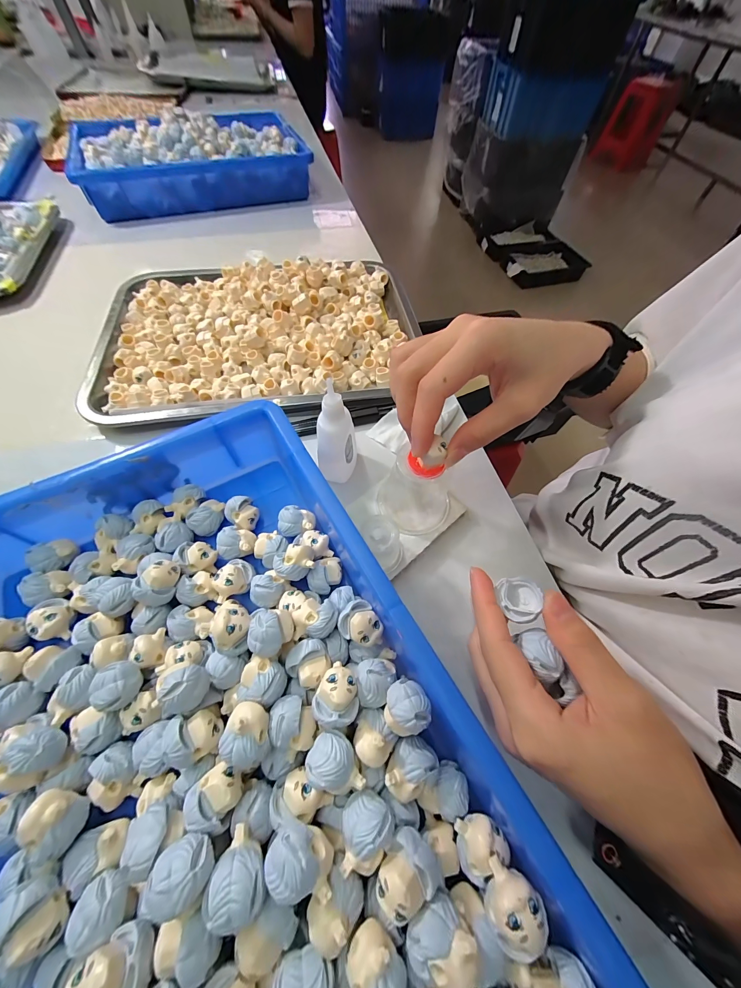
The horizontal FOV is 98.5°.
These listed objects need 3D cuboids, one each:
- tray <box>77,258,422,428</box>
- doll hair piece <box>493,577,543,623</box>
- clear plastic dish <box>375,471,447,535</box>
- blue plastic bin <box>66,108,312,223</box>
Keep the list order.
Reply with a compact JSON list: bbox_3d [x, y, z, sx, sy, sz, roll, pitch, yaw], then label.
[{"bbox_3d":[-0.125,-0.195,0.366,0.352,0.033,0.248,-9,61,-8],"label":"tray"},{"bbox_3d":[0.082,0.057,0.173,0.022,0.011,0.023,-2,61,-4],"label":"doll hair piece"},{"bbox_3d":[0.036,0.007,0.270,0.056,0.014,0.052,1,60,-2],"label":"clear plastic dish"},{"bbox_3d":[-0.315,-0.602,0.575,0.369,0.074,0.230,-18,63,-13],"label":"blue plastic bin"}]

